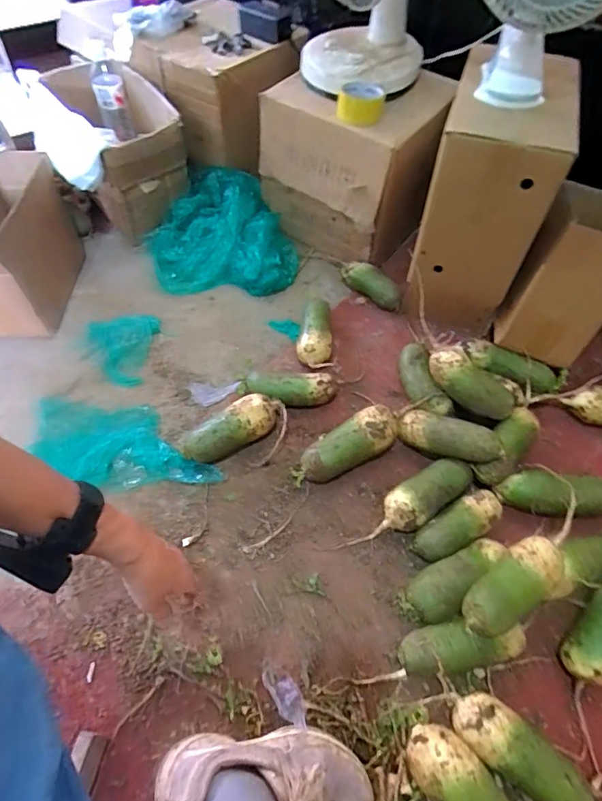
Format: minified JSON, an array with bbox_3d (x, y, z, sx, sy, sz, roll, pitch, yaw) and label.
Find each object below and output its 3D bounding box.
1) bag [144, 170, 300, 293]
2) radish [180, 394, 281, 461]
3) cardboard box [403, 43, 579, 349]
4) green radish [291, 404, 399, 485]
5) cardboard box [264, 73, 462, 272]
[{"bbox_3d":[-0.186,-0.383,1.073,0.324,0.142,0.298,-8,59,-7],"label":"bag"},{"bbox_3d":[-0.122,0.048,0.820,0.175,0.066,0.070,-24,62,-16],"label":"radish"},{"bbox_3d":[0.327,-0.353,0.863,0.185,0.381,0.226,16,59,8],"label":"cardboard box"},{"bbox_3d":[0.076,0.085,0.797,0.188,0.076,0.072,-31,64,-19],"label":"green radish"},{"bbox_3d":[0.104,-0.519,1.035,0.301,0.309,0.261,33,61,18],"label":"cardboard box"}]

